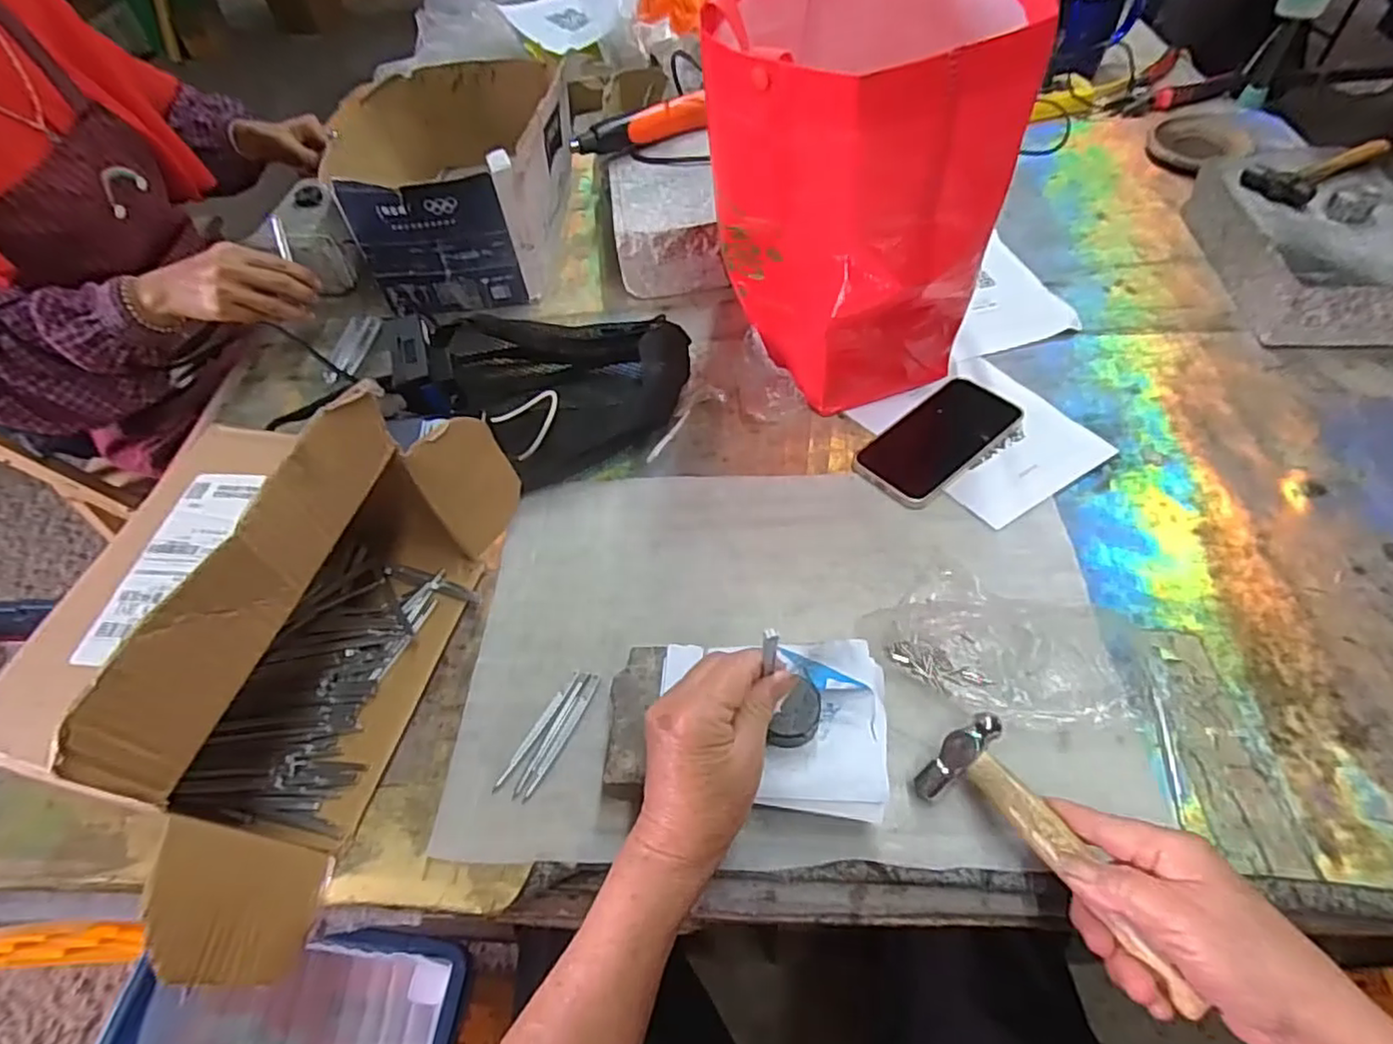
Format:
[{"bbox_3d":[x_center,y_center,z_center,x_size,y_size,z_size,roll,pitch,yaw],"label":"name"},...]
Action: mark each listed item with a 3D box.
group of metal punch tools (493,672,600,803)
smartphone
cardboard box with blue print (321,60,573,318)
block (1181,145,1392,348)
[{"bbox_3d":[-0.100,0.143,0.460,0.025,0.004,0.094,22,58,20],"label":"group of metal punch tools"},{"bbox_3d":[0.209,-0.072,0.582,0.154,0.011,0.076,-36,58,-20],"label":"smartphone"},{"bbox_3d":[-0.255,-0.394,0.783,0.220,0.160,0.284,-4,53,3],"label":"cardboard box with blue print"},{"bbox_3d":[0.604,-0.274,0.653,0.154,0.079,0.245,0,53,6],"label":"block"}]

